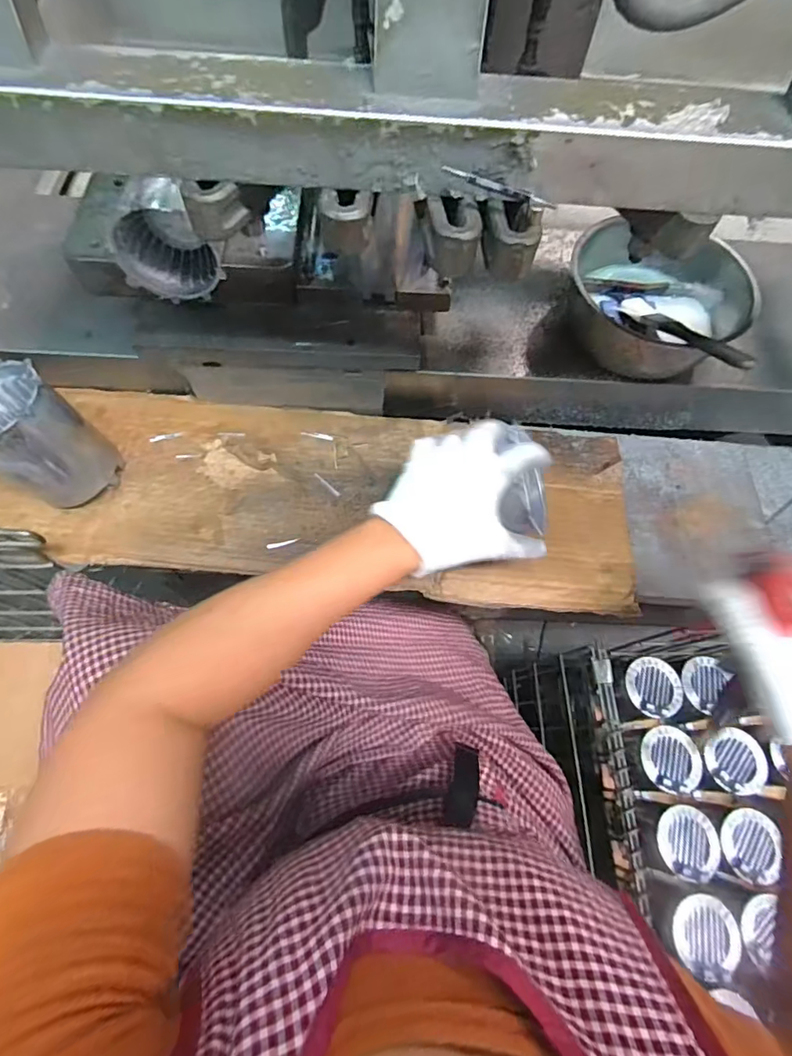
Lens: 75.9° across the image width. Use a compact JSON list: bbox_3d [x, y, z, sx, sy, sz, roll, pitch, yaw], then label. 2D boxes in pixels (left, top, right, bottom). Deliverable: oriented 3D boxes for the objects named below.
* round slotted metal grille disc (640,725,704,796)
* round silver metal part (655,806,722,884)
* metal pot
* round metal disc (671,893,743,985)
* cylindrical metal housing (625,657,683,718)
[{"bbox_3d":[0.385,0.322,0.707,0.072,0.028,0.083,-2,67,-4],"label":"round slotted metal grille disc"},{"bbox_3d":[0.392,0.417,0.673,0.079,0.016,0.083,1,67,-2],"label":"round silver metal part"},{"bbox_3d":[0.277,-0.232,0.556,0.194,0.084,0.160,-6,67,-5],"label":"metal pot"},{"bbox_3d":[0.391,0.514,0.638,0.069,0.022,0.086,18,67,5],"label":"round metal disc"},{"bbox_3d":[0.389,0.238,0.762,0.079,0.016,0.086,1,67,-2],"label":"cylindrical metal housing"}]

